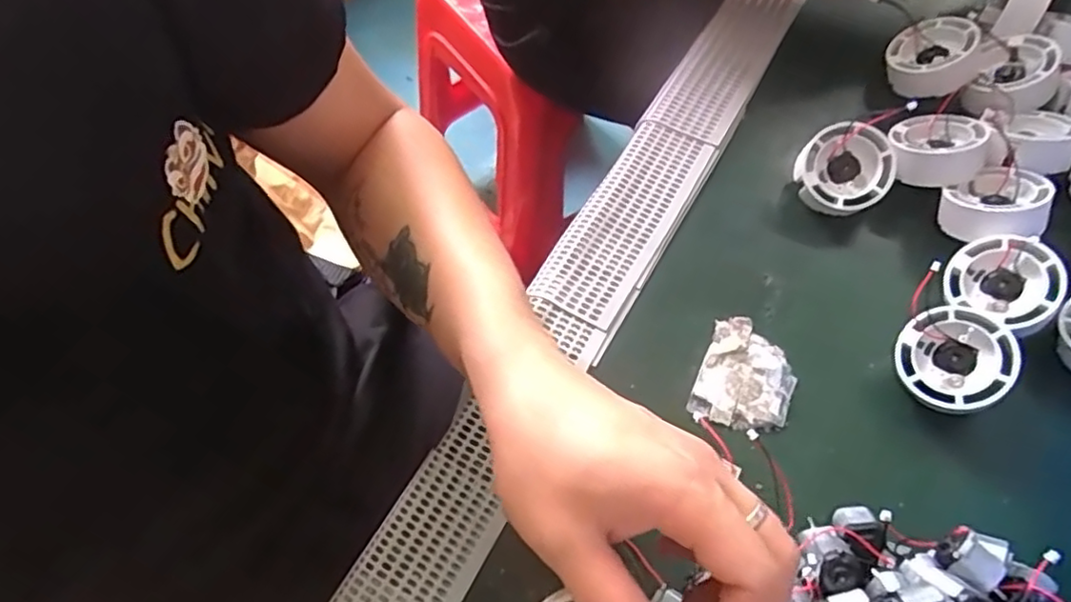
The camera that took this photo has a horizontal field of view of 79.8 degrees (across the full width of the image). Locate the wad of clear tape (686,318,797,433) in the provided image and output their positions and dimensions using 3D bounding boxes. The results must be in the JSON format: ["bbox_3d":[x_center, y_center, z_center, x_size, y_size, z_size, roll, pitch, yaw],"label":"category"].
[{"bbox_3d":[0.122,0.044,0.369,0.051,0.005,0.065,21,66,11],"label":"wad of clear tape"}]

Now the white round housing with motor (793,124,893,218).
[{"bbox_3d":[0.194,-0.083,0.404,0.054,0.025,0.054,34,102,10],"label":"white round housing with motor"}]

